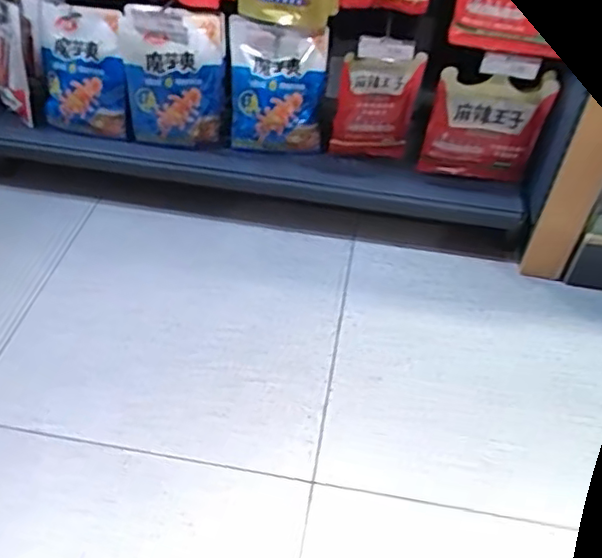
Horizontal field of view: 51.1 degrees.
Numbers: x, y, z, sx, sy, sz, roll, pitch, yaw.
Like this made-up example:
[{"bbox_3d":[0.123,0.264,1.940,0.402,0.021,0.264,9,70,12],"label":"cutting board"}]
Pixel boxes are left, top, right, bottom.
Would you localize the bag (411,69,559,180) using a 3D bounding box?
[{"bbox_3d":[0.362,-0.308,1.247,0.209,0.220,0.063,7,47,2],"label":"bag"}]

